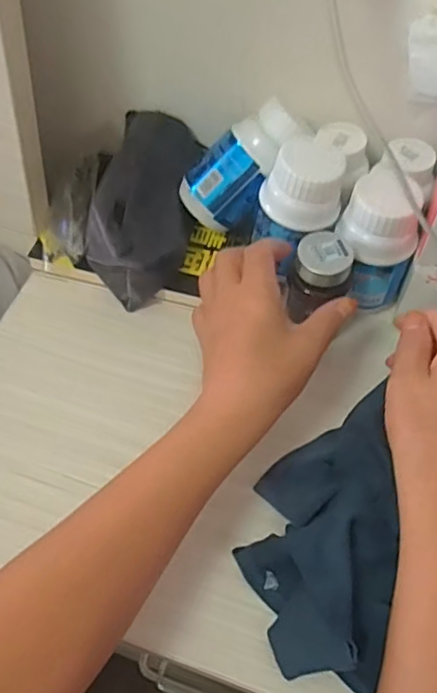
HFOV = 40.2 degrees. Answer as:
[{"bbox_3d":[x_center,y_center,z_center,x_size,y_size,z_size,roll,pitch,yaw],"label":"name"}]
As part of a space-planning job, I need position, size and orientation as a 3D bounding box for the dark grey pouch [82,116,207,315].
[{"bbox_3d":[-0.063,-0.117,0.479,0.076,0.074,0.157,10,74,5],"label":"dark grey pouch"}]

